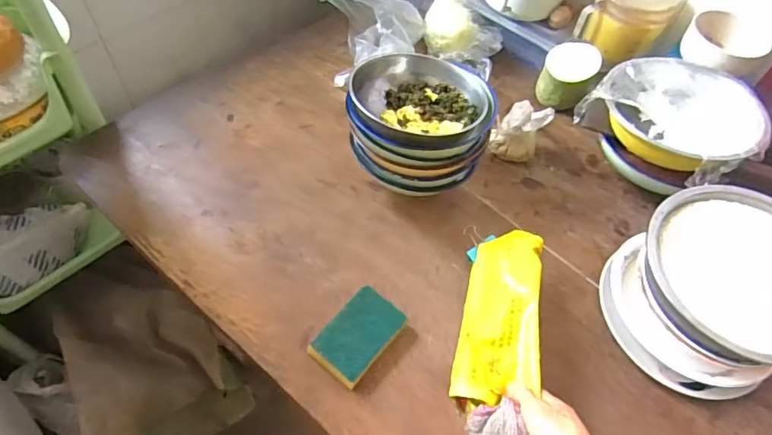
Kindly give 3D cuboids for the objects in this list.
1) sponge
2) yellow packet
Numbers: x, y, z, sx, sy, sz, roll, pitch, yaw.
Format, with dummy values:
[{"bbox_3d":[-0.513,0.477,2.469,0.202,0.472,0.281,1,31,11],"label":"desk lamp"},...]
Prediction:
[{"bbox_3d":[-0.032,0.138,0.576,0.067,0.028,0.103,35,60,18],"label":"sponge"},{"bbox_3d":[0.126,0.096,0.538,0.078,0.029,0.210,14,56,5],"label":"yellow packet"}]

